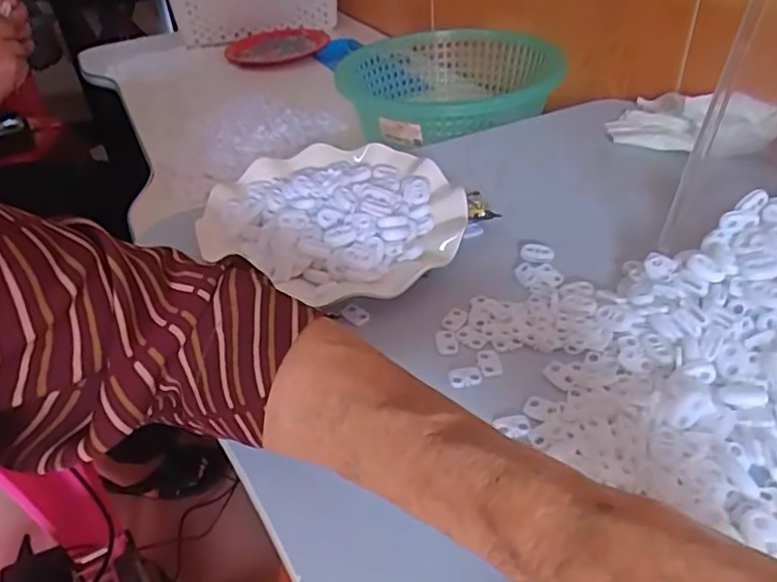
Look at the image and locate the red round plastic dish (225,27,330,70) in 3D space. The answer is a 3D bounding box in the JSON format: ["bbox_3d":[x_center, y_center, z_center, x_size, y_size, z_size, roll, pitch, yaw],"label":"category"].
[{"bbox_3d":[-0.194,-0.399,1.028,0.180,0.030,0.201,-3,39,3],"label":"red round plastic dish"}]

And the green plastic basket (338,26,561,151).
[{"bbox_3d":[0.075,-0.220,0.670,0.217,0.077,0.254,-33,46,-30],"label":"green plastic basket"}]

